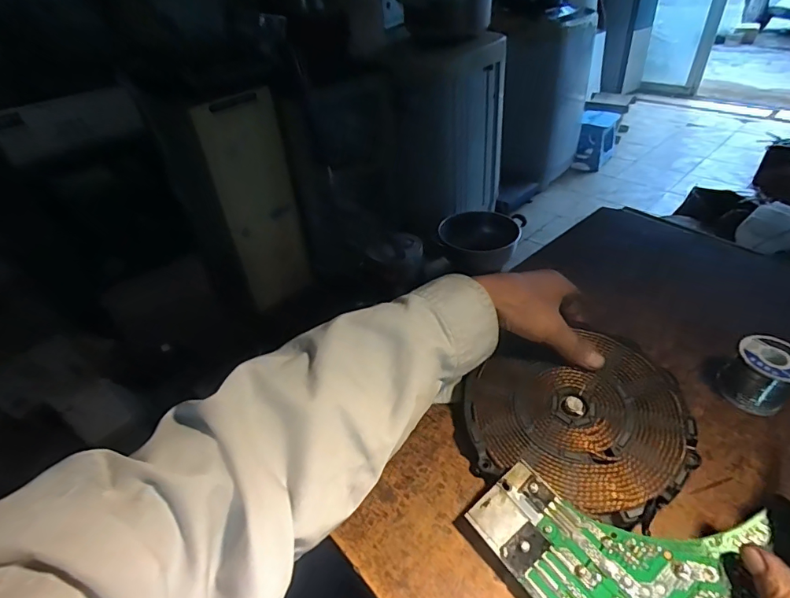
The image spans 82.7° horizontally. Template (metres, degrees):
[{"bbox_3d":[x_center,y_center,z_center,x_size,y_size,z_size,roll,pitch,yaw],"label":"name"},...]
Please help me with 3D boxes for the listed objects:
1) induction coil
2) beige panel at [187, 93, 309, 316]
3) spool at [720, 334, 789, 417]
[{"bbox_3d":[0.155,0.097,0.390,0.176,0.029,0.159,11,41,19],"label":"induction coil"},{"bbox_3d":[-0.423,-0.292,1.422,0.046,0.643,0.277,15,39,33],"label":"beige panel"},{"bbox_3d":[0.327,0.067,0.398,0.046,0.052,0.049,-3,39,2],"label":"spool"}]

